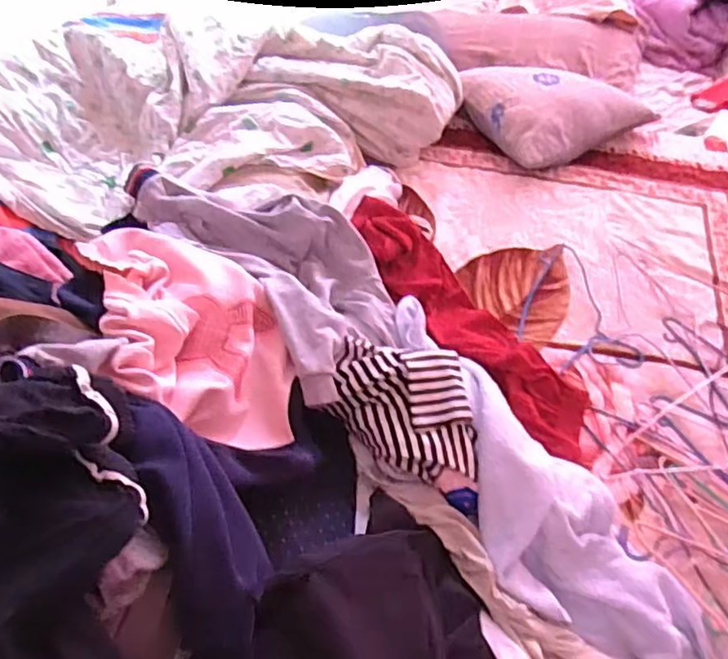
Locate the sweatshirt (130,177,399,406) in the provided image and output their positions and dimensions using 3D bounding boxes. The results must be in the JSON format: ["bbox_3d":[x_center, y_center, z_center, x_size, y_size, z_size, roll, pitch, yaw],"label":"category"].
[{"bbox_3d":[-0.135,-0.131,1.028,0.273,0.138,0.550,-31,61,-23],"label":"sweatshirt"}]

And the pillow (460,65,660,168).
[{"bbox_3d":[0.468,-0.575,1.526,0.406,0.102,0.336,-27,59,-21],"label":"pillow"}]

